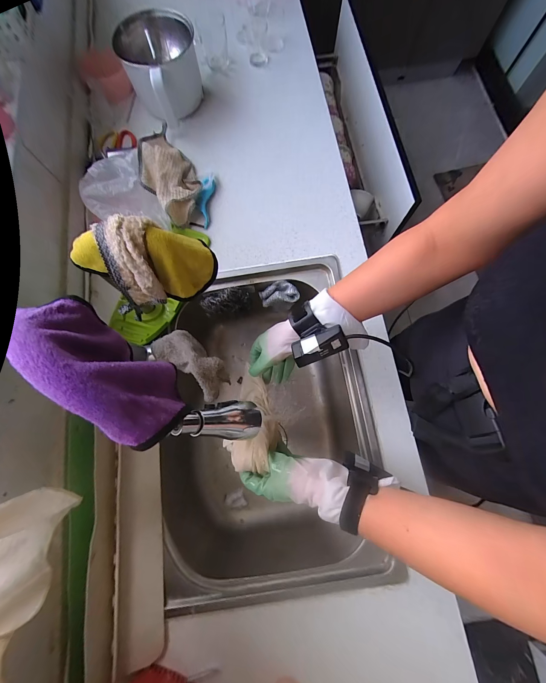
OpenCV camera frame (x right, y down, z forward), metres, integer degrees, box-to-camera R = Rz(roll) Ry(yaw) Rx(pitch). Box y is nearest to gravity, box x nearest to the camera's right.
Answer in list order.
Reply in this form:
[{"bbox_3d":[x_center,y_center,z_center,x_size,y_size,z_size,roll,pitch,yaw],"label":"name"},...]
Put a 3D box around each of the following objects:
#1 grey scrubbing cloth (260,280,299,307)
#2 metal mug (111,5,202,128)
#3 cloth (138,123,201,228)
[{"bbox_3d":[0.012,-0.102,0.577,0.084,0.016,0.045,-8,73,23],"label":"grey scrubbing cloth"},{"bbox_3d":[-0.231,-0.567,0.597,0.145,0.133,0.160,-10,76,-1],"label":"metal mug"},{"bbox_3d":[-0.221,-0.364,0.584,0.099,0.079,0.249,-19,76,-3],"label":"cloth"}]

